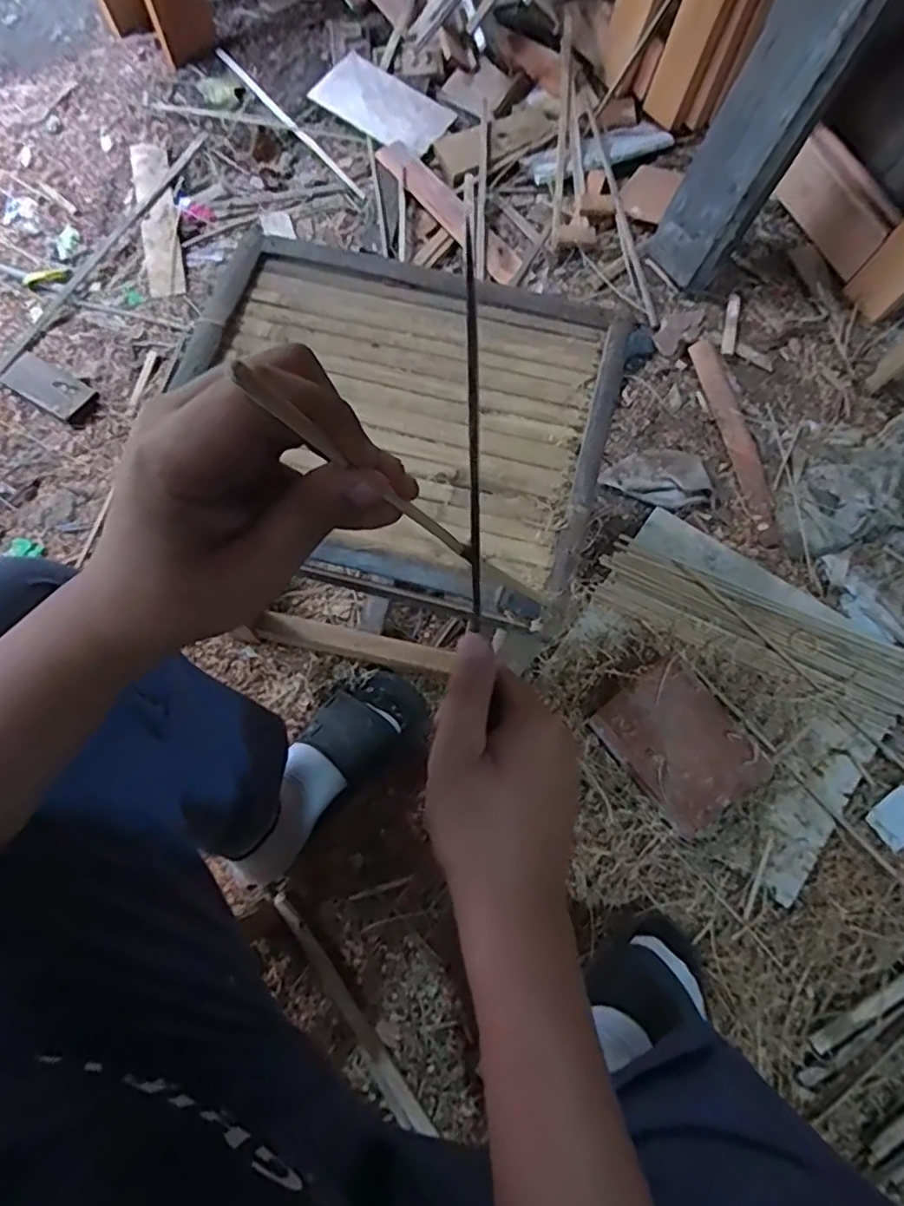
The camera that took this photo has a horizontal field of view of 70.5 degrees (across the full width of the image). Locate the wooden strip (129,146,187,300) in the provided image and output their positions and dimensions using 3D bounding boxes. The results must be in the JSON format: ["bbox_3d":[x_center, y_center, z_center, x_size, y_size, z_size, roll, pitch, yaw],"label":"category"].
[{"bbox_3d":[-0.533,-0.699,1.159,0.061,0.009,0.380,-11,69,-13],"label":"wooden strip"}]

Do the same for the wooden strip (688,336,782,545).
[{"bbox_3d":[0.426,-0.247,0.958,0.043,0.020,0.342,-11,70,-3],"label":"wooden strip"}]

